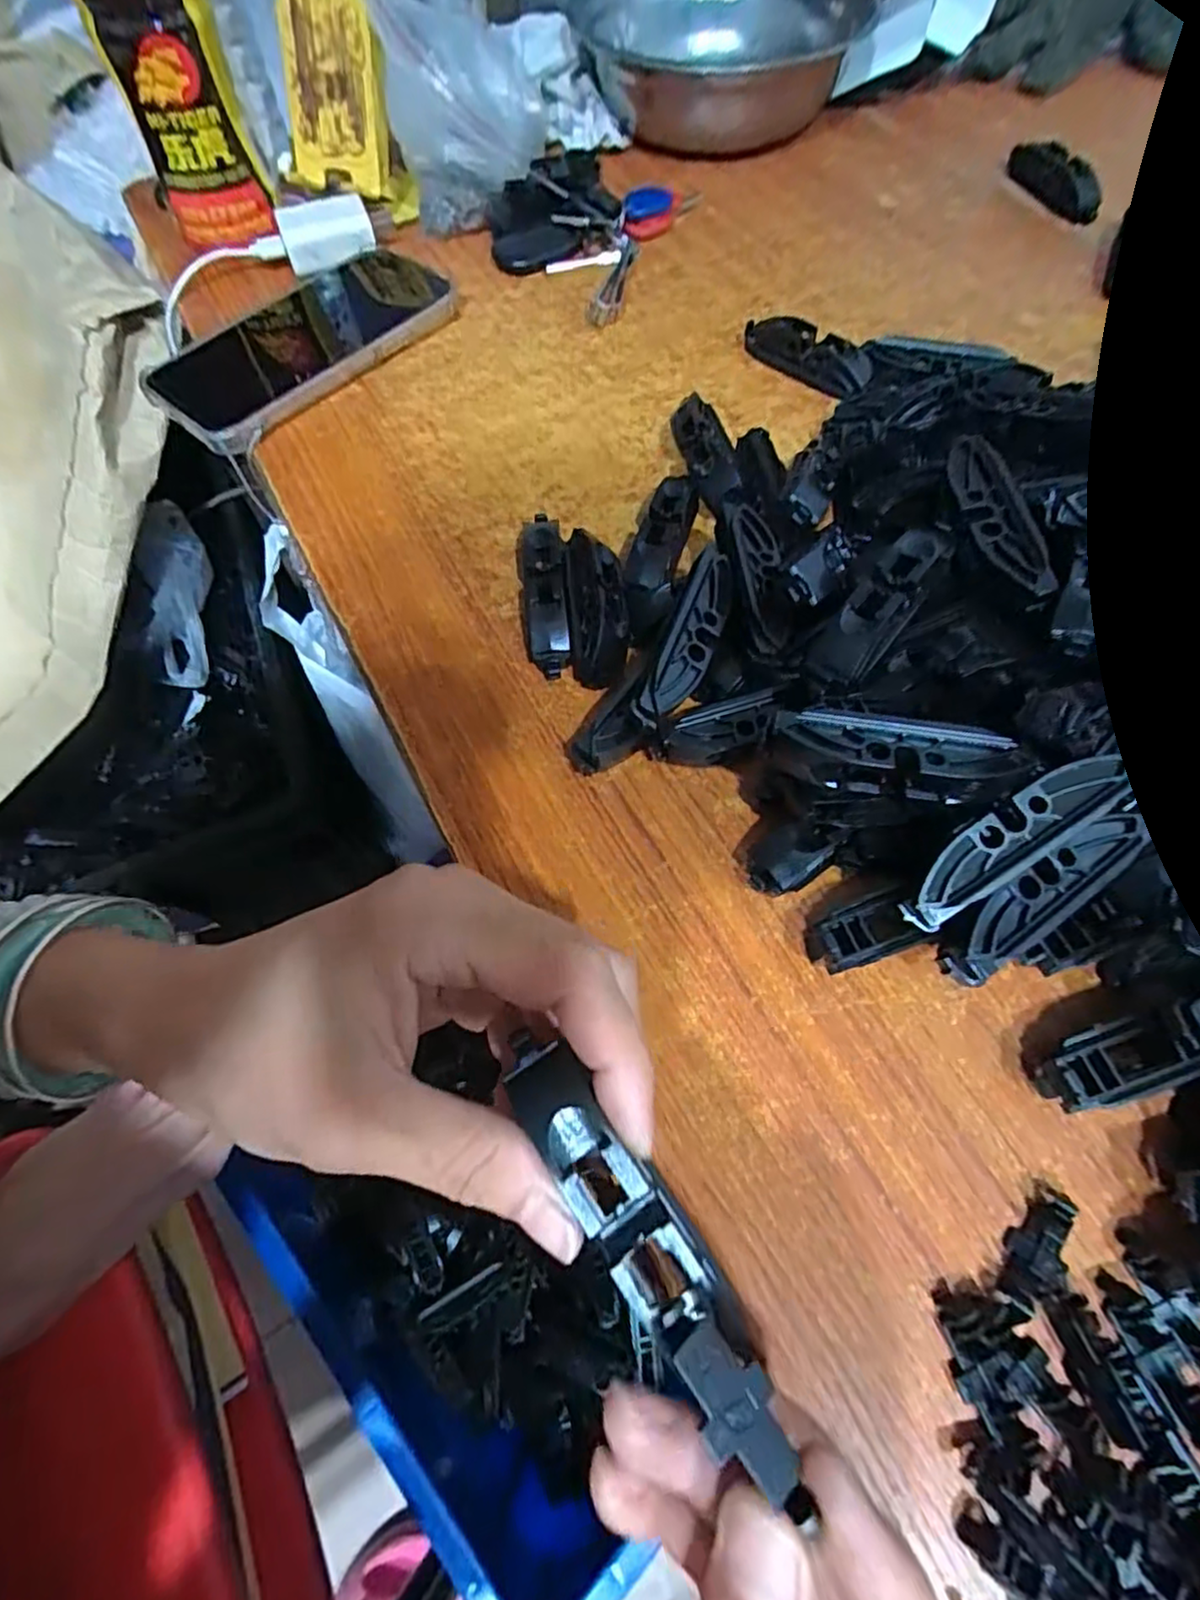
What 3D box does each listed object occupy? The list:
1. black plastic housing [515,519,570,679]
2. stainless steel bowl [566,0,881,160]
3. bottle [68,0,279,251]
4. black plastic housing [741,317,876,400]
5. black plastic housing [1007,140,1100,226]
[{"bbox_3d":[-0.024,-0.088,0.286,0.020,0.018,0.078,-6,63,0],"label":"black plastic housing"},{"bbox_3d":[0.078,-0.511,0.461,0.175,0.046,0.162,-2,71,4],"label":"stainless steel bowl"},{"bbox_3d":[-0.238,-0.413,0.360,0.066,0.185,0.075,-22,64,-7],"label":"bottle"},{"bbox_3d":[0.107,-0.230,0.350,0.024,0.020,0.073,-39,67,-15],"label":"black plastic housing"},{"bbox_3d":[0.273,-0.378,0.412,0.022,0.020,0.076,-20,64,-7],"label":"black plastic housing"}]

